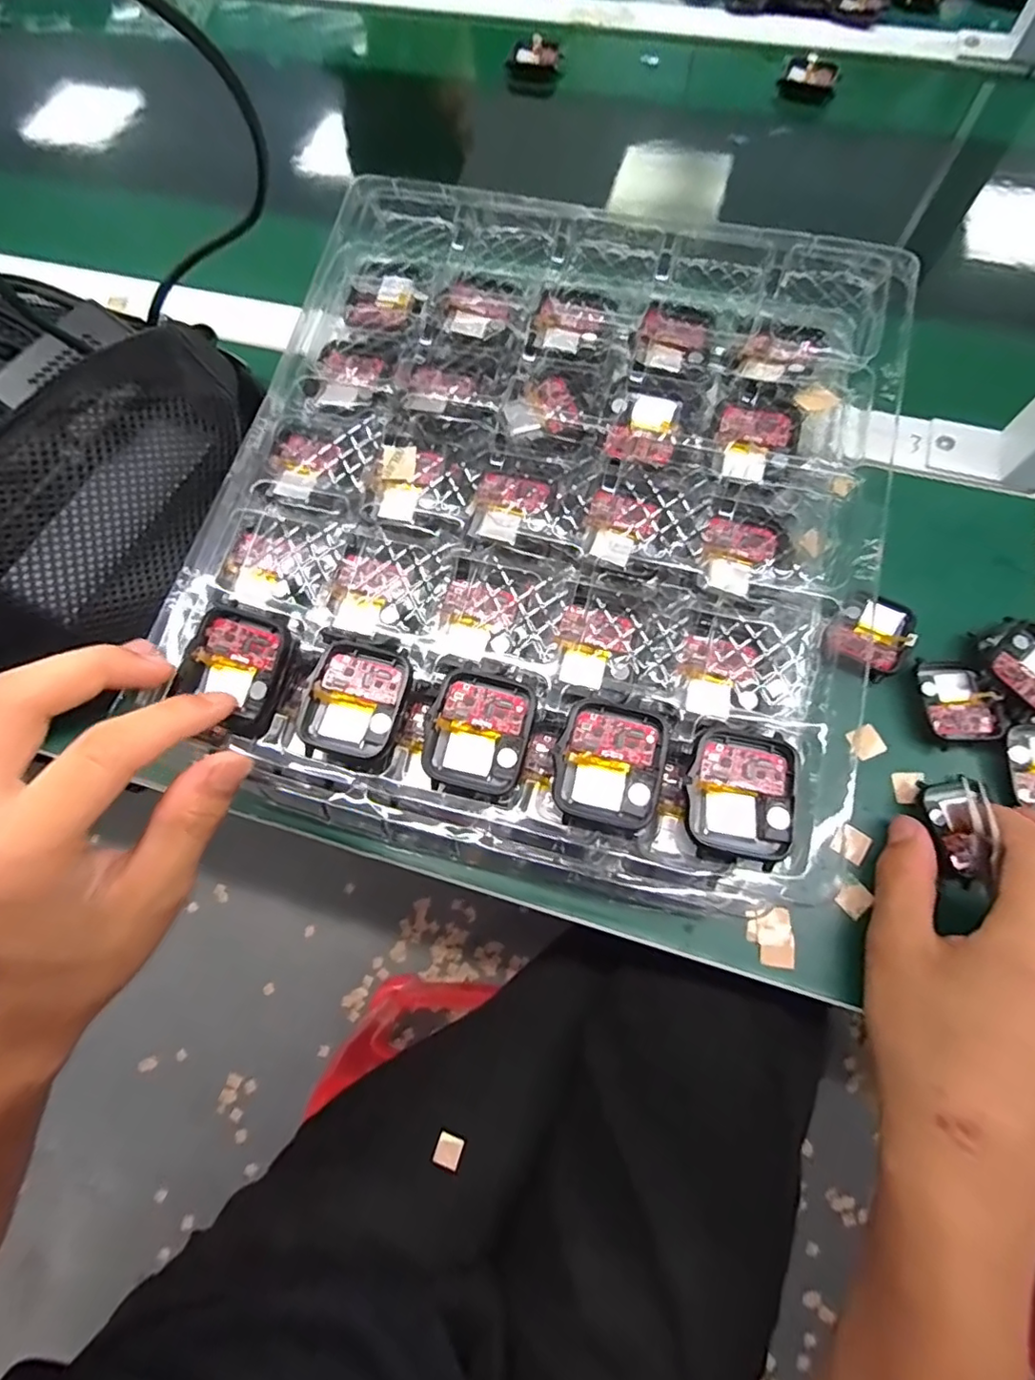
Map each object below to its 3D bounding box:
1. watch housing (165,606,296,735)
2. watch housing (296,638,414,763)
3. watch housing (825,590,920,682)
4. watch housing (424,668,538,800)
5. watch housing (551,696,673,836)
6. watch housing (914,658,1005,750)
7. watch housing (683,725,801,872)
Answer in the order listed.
[{"bbox_3d":[-0.110,-0.008,0.228,0.042,0.011,0.044,22,73,10],"label":"watch housing"},{"bbox_3d":[-0.062,0.004,0.223,0.037,0.007,0.043,14,71,7],"label":"watch housing"},{"bbox_3d":[0.188,-0.030,0.305,0.039,0.011,0.045,35,75,14],"label":"watch housing"},{"bbox_3d":[-0.014,0.017,0.219,0.037,0.016,0.043,14,71,7],"label":"watch housing"},{"bbox_3d":[0.034,0.028,0.212,0.038,0.018,0.042,15,71,8],"label":"watch housing"},{"bbox_3d":[0.222,0.006,0.289,0.035,0.005,0.043,-6,70,0],"label":"watch housing"},{"bbox_3d":[0.079,0.037,0.203,0.036,0.008,0.046,11,71,7],"label":"watch housing"}]

